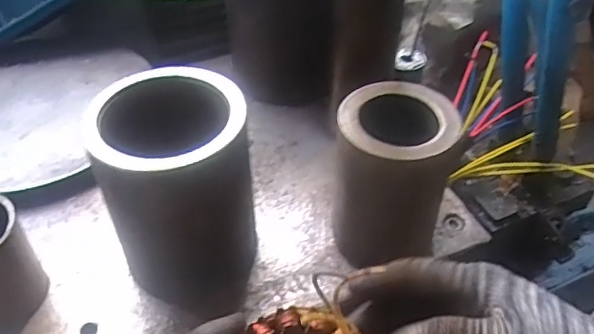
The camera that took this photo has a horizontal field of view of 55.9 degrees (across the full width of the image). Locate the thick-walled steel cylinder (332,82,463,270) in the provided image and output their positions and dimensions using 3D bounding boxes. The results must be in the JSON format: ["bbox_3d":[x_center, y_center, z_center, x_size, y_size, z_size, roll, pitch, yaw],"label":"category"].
[{"bbox_3d":[0.079,0.012,0.457,0.092,0.136,0.082,10,45,11],"label":"thick-walled steel cylinder"}]

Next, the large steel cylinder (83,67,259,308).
[{"bbox_3d":[-0.087,0.019,0.431,0.104,0.148,0.110,-10,45,-10],"label":"large steel cylinder"}]

